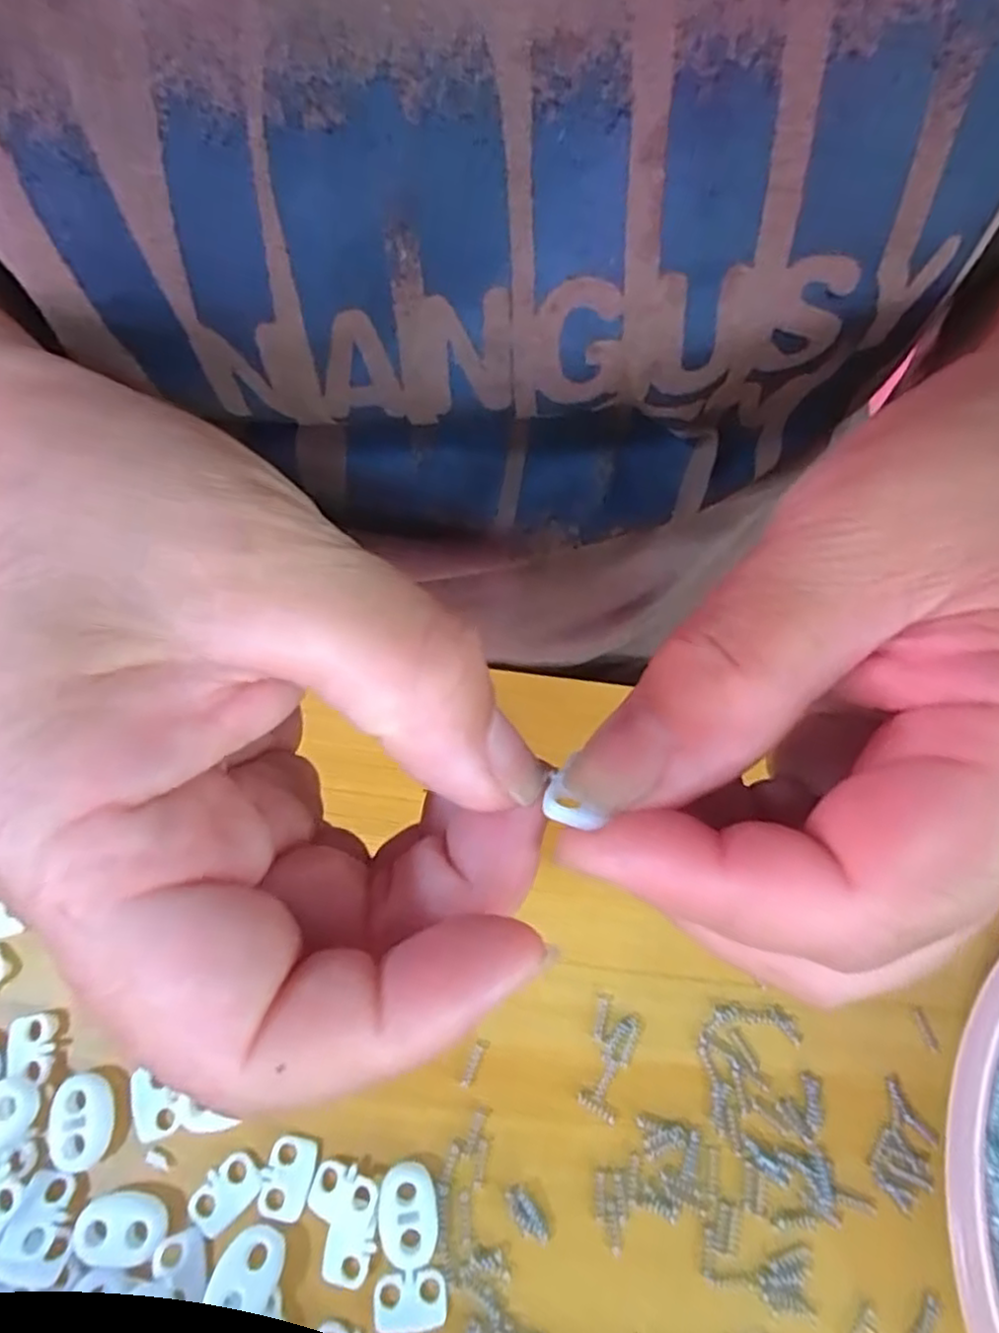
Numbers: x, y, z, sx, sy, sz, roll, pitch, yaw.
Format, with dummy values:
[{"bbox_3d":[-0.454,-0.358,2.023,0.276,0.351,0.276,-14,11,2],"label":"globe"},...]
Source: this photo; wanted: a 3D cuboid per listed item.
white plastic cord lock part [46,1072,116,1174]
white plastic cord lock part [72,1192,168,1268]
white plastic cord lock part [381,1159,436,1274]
[{"bbox_3d":[-0.112,0.121,0.182,0.015,0.004,0.022,-5,69,-5],"label":"white plastic cord lock part"},{"bbox_3d":[-0.097,0.144,0.174,0.022,0.004,0.014,0,69,-3],"label":"white plastic cord lock part"},{"bbox_3d":[-0.024,0.144,0.180,0.013,0.005,0.023,-9,69,-7],"label":"white plastic cord lock part"}]

